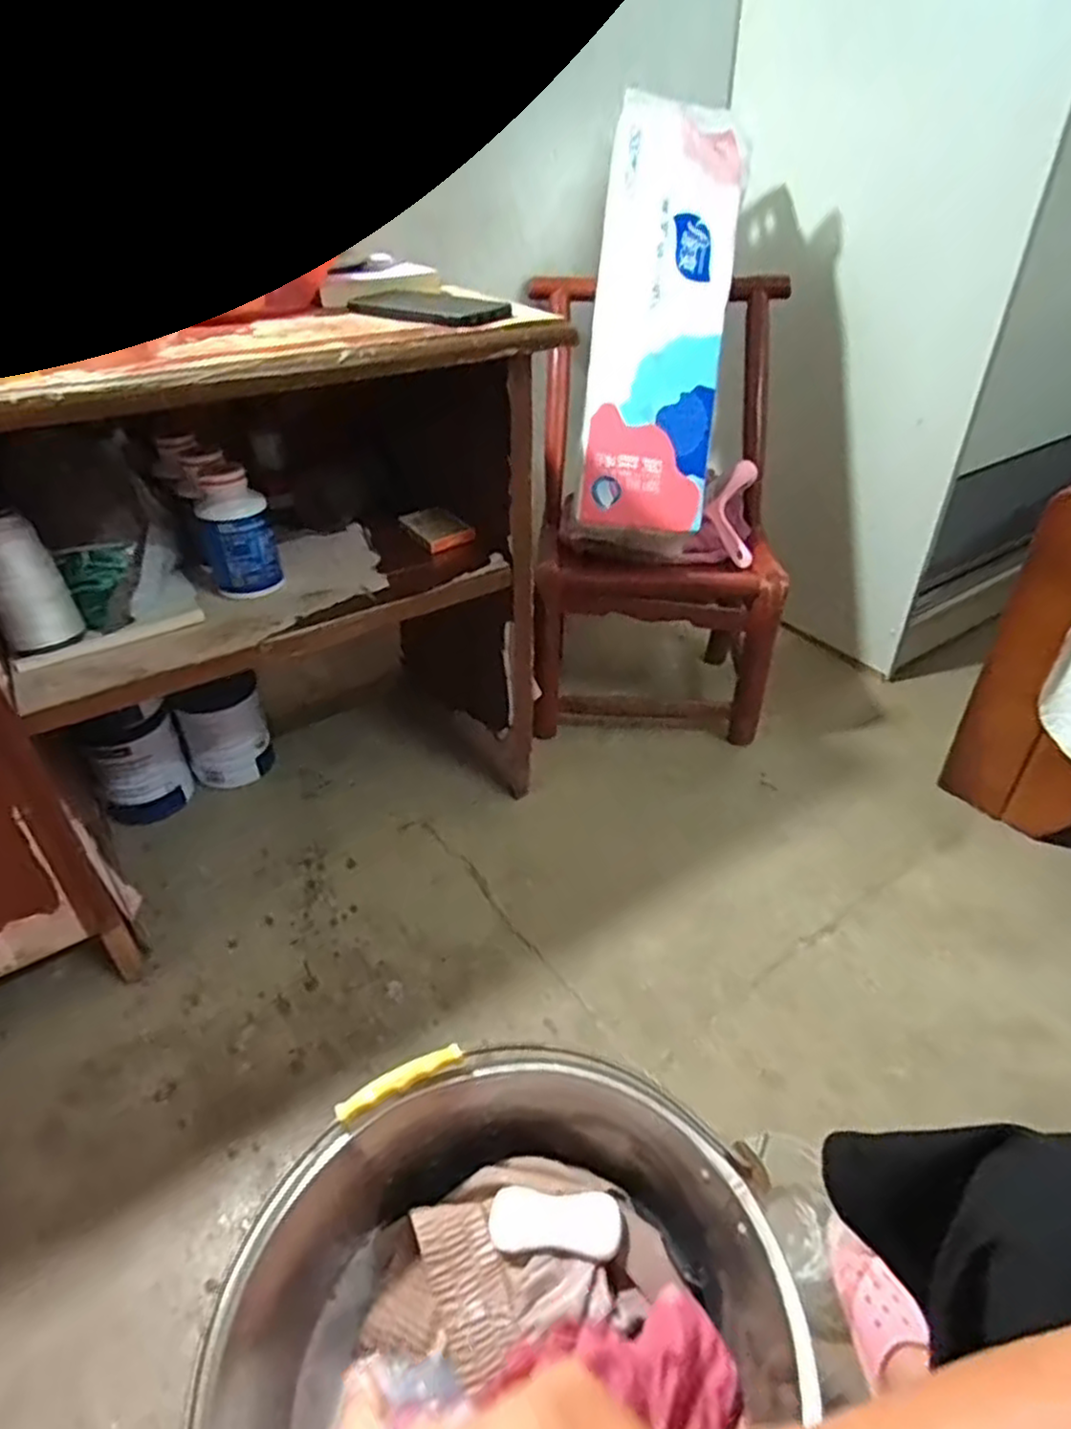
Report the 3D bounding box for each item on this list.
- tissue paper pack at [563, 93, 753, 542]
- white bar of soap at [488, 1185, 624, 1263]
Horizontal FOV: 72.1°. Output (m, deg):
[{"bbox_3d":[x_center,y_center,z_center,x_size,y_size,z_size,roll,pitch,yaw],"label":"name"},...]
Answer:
[{"bbox_3d":[0.165,-0.520,1.028,0.188,0.549,0.131,8,12,13],"label":"tissue paper pack"},{"bbox_3d":[0.014,0.358,0.516,0.090,0.018,0.038,3,38,6],"label":"white bar of soap"}]

